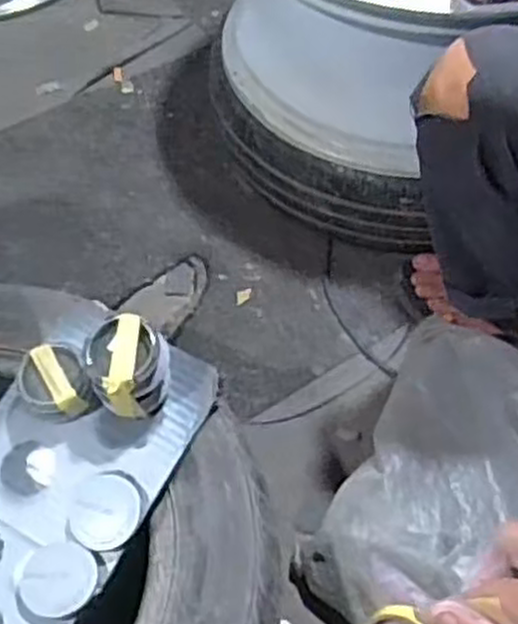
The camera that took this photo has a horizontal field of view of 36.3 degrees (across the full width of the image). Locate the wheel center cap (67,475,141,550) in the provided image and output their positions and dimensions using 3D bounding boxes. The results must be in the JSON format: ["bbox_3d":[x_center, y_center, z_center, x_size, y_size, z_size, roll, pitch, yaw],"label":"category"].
[{"bbox_3d":[-0.123,0.159,0.632,0.056,0.013,0.057,0,54,0],"label":"wheel center cap"}]

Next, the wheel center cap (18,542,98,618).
[{"bbox_3d":[-0.155,0.205,0.609,0.059,0.013,0.056,0,54,0],"label":"wheel center cap"}]

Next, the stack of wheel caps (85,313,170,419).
[{"bbox_3d":[-0.105,0.047,0.643,0.062,0.075,0.063,-17,56,-12],"label":"stack of wheel caps"}]

